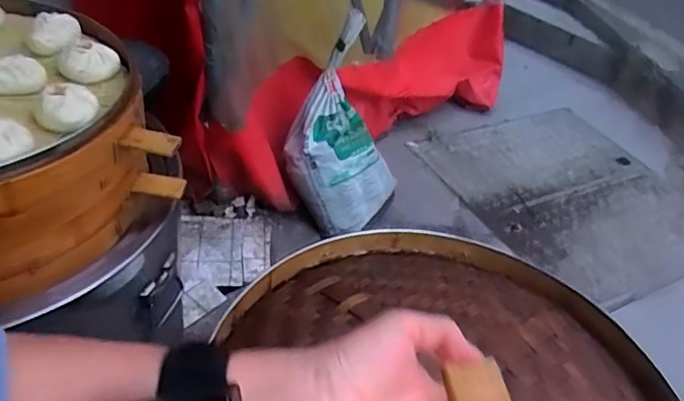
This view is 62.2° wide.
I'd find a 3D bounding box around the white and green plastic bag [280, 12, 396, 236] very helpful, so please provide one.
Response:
[{"bbox_3d":[0.002,-0.222,1.756,0.322,0.627,0.181,-6,33,-18],"label":"white and green plastic bag"}]

